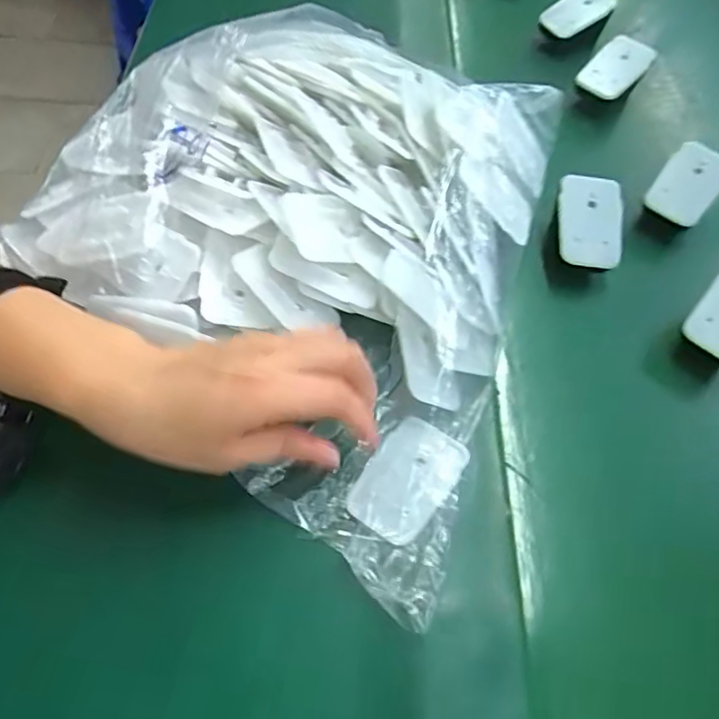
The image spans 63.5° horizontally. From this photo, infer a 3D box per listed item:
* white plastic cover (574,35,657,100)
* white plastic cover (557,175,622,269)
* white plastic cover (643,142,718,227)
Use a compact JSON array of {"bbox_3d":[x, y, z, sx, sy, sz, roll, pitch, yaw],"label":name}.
[{"bbox_3d":[0.222,-0.251,0.504,0.041,0.056,0.013,39,26,-19],"label":"white plastic cover"},{"bbox_3d":[0.159,-0.096,0.404,0.041,0.011,0.063,4,81,18],"label":"white plastic cover"},{"bbox_3d":[0.244,-0.130,0.431,0.042,0.054,0.008,34,20,5],"label":"white plastic cover"}]

